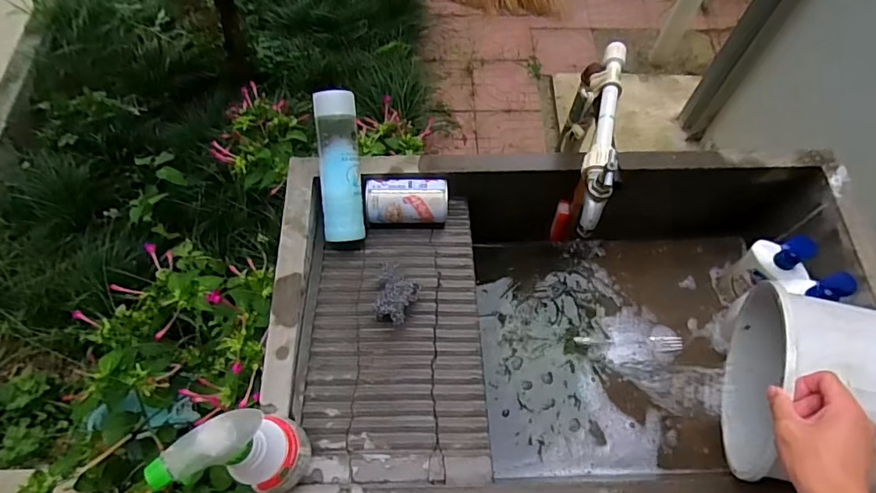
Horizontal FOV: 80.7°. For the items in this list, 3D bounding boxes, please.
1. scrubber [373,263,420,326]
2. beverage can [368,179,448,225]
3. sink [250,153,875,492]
[{"bbox_3d":[-0.056,0.064,0.708,0.059,0.048,0.098,8,64,3],"label":"scrubber"},{"bbox_3d":[-0.046,-0.066,0.780,0.121,0.061,0.067,1,64,-1],"label":"beverage can"},{"bbox_3d":[0.193,0.119,0.786,0.817,0.221,0.488,-2,64,-3],"label":"sink"}]

